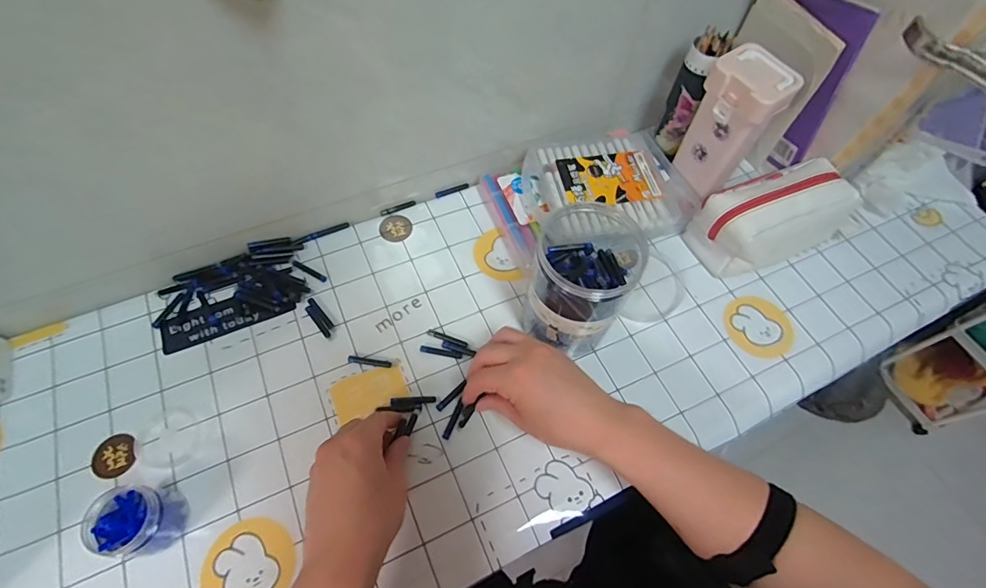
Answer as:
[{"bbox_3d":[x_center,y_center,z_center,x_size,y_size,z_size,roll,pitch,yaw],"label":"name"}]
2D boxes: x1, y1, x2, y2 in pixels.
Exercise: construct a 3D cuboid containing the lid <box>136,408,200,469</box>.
[{"bbox_3d":[-0.314,0.140,0.448,0.051,0.004,0.056,2,60,-3],"label":"lid"}]

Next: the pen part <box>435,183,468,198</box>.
[{"bbox_3d":[-0.054,-0.138,0.611,0.046,0.006,0.006,-20,64,-15],"label":"pen part"}]

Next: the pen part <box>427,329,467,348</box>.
[{"bbox_3d":[-0.050,0.049,0.512,0.047,0.004,0.008,18,61,6],"label":"pen part"}]

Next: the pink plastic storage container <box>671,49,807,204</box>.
[{"bbox_3d":[0.282,-0.200,0.560,0.061,0.155,0.079,-31,67,-20],"label":"pink plastic storage container"}]

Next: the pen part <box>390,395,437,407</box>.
[{"bbox_3d":[-0.082,0.110,0.476,0.044,0.004,0.011,-3,61,-6],"label":"pen part"}]

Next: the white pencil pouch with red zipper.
[{"bbox_3d":[0.350,-0.101,0.568,0.196,0.103,0.090,-22,64,-16],"label":"white pencil pouch with red zipper"}]

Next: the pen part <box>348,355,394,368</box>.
[{"bbox_3d":[-0.132,0.072,0.494,0.046,0.004,0.009,8,60,1],"label":"pen part"}]

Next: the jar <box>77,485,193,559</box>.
[{"bbox_3d":[-0.298,0.190,0.387,0.054,0.053,0.051,2,60,-3],"label":"jar"}]

